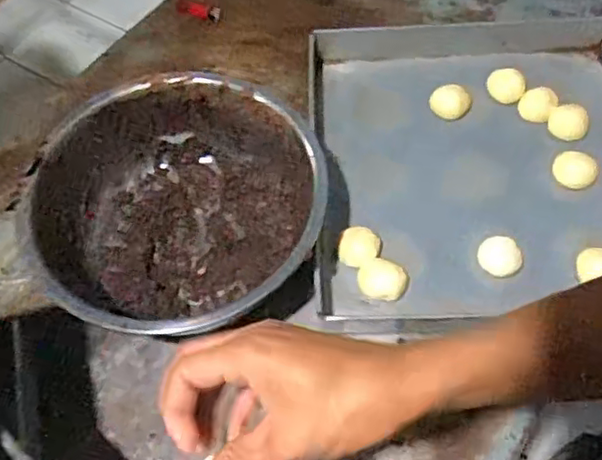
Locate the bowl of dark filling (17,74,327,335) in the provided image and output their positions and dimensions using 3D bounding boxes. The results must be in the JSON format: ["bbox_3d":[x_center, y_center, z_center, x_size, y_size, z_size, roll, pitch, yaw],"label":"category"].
[{"bbox_3d":[-0.168,-0.029,0.780,0.339,0.125,0.337,-1,60,2],"label":"bowl of dark filling"}]

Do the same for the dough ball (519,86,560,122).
[{"bbox_3d":[0.338,-0.180,0.895,0.048,0.025,0.048,-1,60,2],"label":"dough ball"}]

